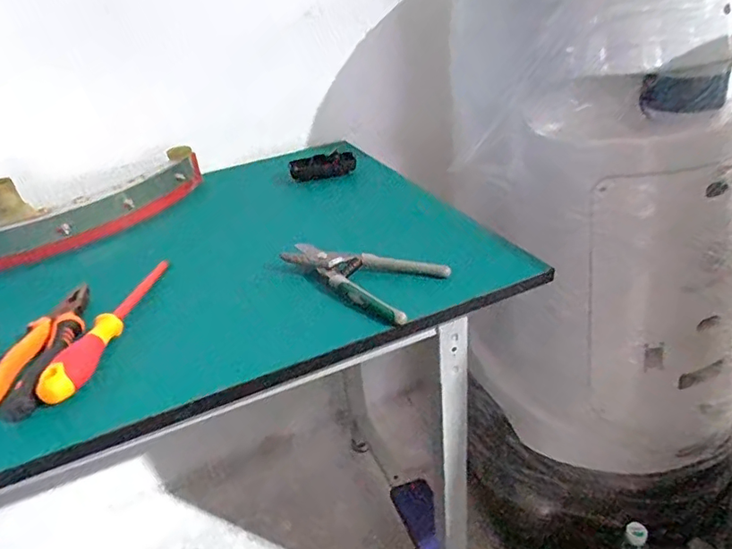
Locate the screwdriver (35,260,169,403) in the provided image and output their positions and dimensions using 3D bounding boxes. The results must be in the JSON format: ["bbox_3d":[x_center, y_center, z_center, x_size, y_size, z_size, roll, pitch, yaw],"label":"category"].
[{"bbox_3d":[-0.265,0.046,0.548,0.031,0.037,0.237,-5,30,4],"label":"screwdriver"}]

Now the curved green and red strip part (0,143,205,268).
[{"bbox_3d":[-0.476,-0.086,0.736,0.507,0.102,0.123,-22,33,-23],"label":"curved green and red strip part"}]

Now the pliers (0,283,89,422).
[{"bbox_3d":[-0.318,0.075,0.519,0.060,0.033,0.172,-8,30,-1],"label":"pliers"}]

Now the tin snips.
[{"bbox_3d":[-0.009,-0.005,0.584,0.181,0.021,0.099,18,39,36],"label":"tin snips"}]

